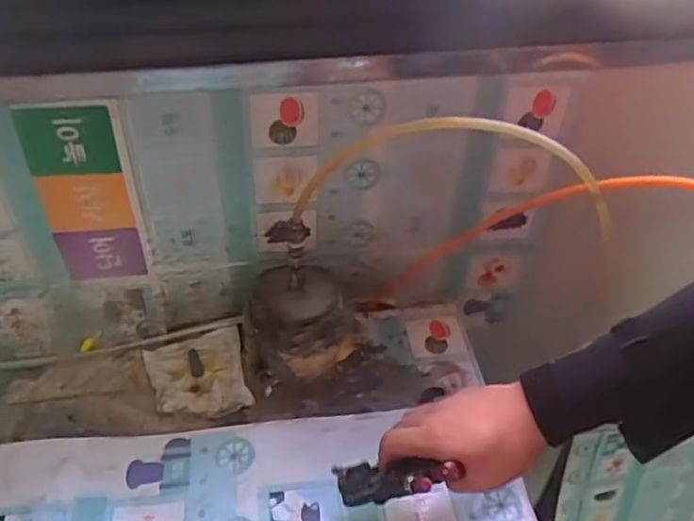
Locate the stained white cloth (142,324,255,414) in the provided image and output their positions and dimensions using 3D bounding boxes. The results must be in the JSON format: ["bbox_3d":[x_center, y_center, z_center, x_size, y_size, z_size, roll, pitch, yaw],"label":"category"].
[{"bbox_3d":[-0.165,0.125,0.702,0.103,0.020,0.105,-10,45,-14],"label":"stained white cloth"}]

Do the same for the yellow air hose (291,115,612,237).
[{"bbox_3d":[0.106,-0.072,0.552,0.300,0.127,0.027,-1,43,-2],"label":"yellow air hose"}]

